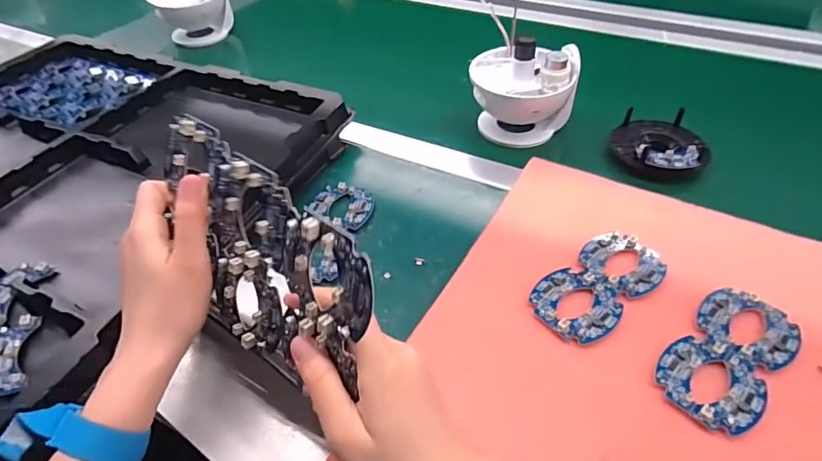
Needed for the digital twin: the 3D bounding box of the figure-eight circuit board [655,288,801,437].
[{"bbox_3d":[0.238,0.092,0.353,0.128,0.005,0.066,-36,54,-29],"label":"figure-eight circuit board"}]

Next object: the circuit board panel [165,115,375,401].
[{"bbox_3d":[-0.099,0.019,0.290,0.201,0.124,0.015,32,34,33],"label":"circuit board panel"}]

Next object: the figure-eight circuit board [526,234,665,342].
[{"bbox_3d":[0.161,0.044,0.403,0.130,0.006,0.067,-33,52,-25],"label":"figure-eight circuit board"}]

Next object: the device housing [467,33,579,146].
[{"bbox_3d":[0.131,-0.168,0.563,0.120,0.110,0.096,11,48,14],"label":"device housing"}]

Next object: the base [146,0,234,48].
[{"bbox_3d":[-0.368,-0.373,0.803,0.124,0.118,0.079,-18,47,-13],"label":"base"}]

